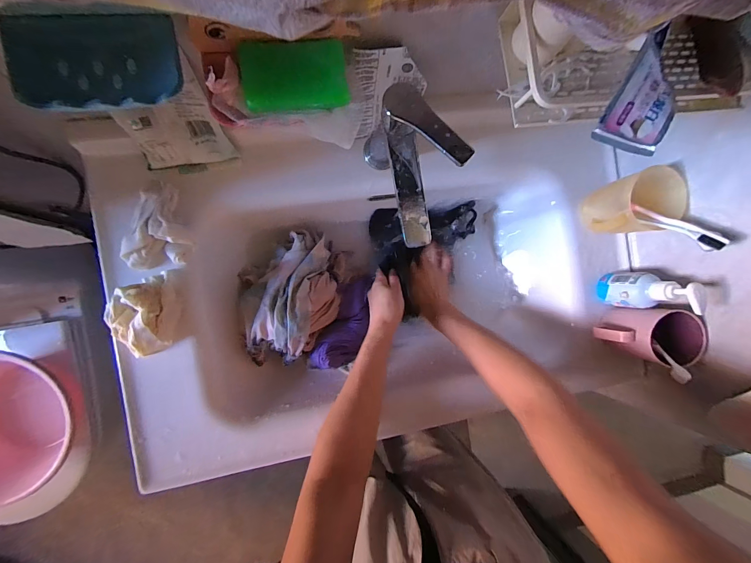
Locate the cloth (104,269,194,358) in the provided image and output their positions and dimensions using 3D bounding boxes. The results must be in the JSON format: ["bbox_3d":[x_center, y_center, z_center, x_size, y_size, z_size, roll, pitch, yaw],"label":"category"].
[{"bbox_3d":[-0.300,0.043,0.425,0.084,0.052,0.108,-8,91,-9],"label":"cloth"}]

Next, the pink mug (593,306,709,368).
[{"bbox_3d":[0.401,0.077,0.491,0.103,0.108,0.079,18,87,-8],"label":"pink mug"}]

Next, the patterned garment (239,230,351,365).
[{"bbox_3d":[-0.142,0.023,0.533,0.165,0.086,0.228,37,84,-7],"label":"patterned garment"}]

